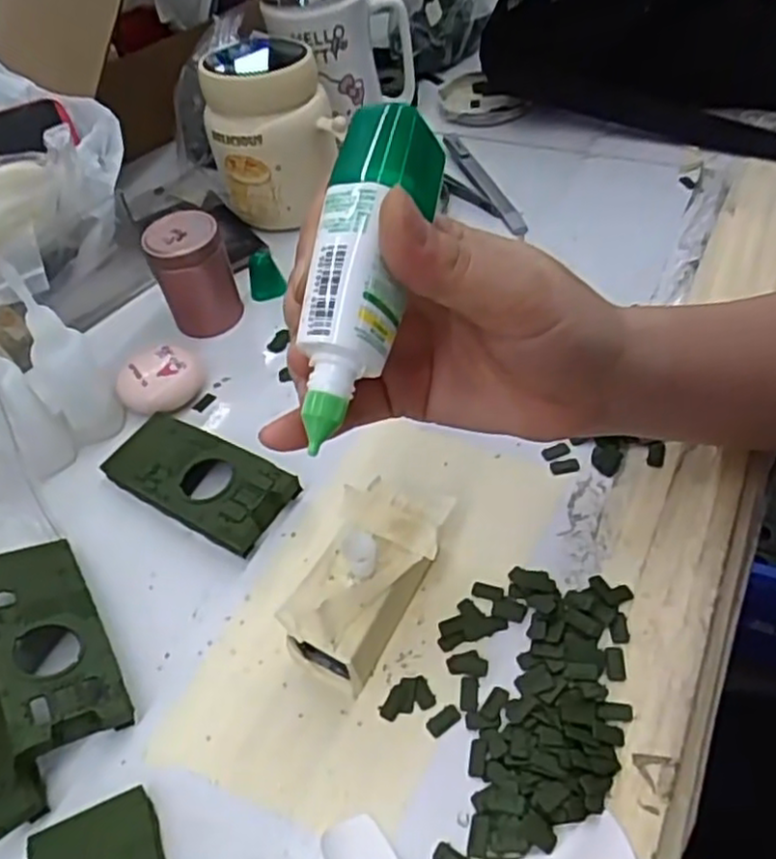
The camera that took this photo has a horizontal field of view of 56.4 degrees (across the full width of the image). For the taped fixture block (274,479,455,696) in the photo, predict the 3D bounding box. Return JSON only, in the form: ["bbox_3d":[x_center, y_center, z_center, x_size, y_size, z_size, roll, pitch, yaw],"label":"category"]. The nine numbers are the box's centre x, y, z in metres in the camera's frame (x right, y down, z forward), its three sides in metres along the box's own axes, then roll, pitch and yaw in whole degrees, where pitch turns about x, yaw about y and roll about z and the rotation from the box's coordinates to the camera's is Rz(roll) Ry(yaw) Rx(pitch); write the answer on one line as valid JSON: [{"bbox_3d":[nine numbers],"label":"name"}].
[{"bbox_3d":[-0.007,0.065,0.315,0.048,0.044,0.086,12,53,19],"label":"taped fixture block"}]

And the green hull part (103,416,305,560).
[{"bbox_3d":[-0.099,0.025,0.376,0.104,0.017,0.051,26,63,31],"label":"green hull part"}]

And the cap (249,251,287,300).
[{"bbox_3d":[-0.081,-0.101,0.477,0.021,0.027,0.018,-20,50,-8],"label":"cap"}]

